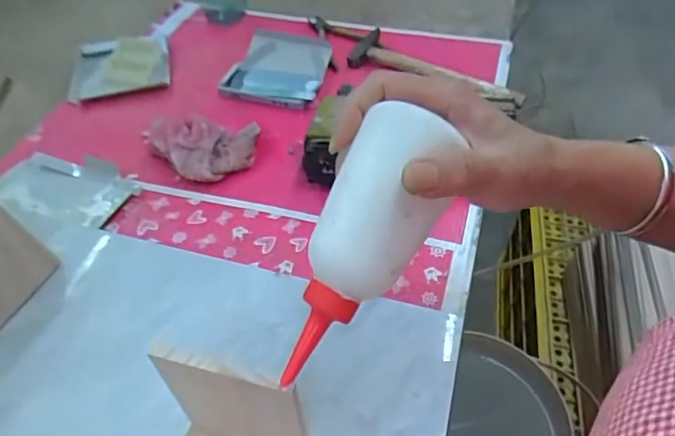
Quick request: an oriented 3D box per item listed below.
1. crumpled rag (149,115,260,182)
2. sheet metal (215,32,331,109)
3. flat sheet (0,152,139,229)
[{"bbox_3d":[-0.153,-0.082,0.586,0.126,0.044,0.080,-11,48,-9],"label":"crumpled rag"},{"bbox_3d":[-0.081,-0.208,0.706,0.139,0.041,0.127,18,50,17],"label":"sheet metal"},{"bbox_3d":[-0.311,-0.035,0.577,0.159,0.020,0.082,15,49,15],"label":"flat sheet"}]

